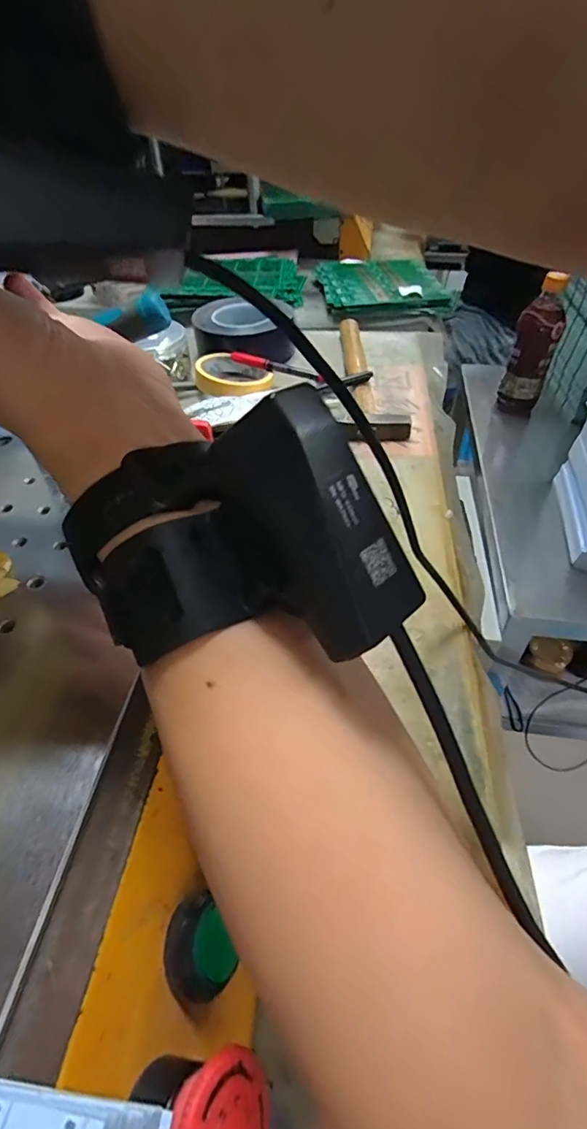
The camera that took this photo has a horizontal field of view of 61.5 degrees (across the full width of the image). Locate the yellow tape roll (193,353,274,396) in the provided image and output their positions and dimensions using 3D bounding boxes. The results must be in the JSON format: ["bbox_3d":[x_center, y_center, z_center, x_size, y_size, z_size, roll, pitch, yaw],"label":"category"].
[{"bbox_3d":[-0.070,-0.231,0.591,0.088,0.018,0.088,-1,46,1],"label":"yellow tape roll"}]

